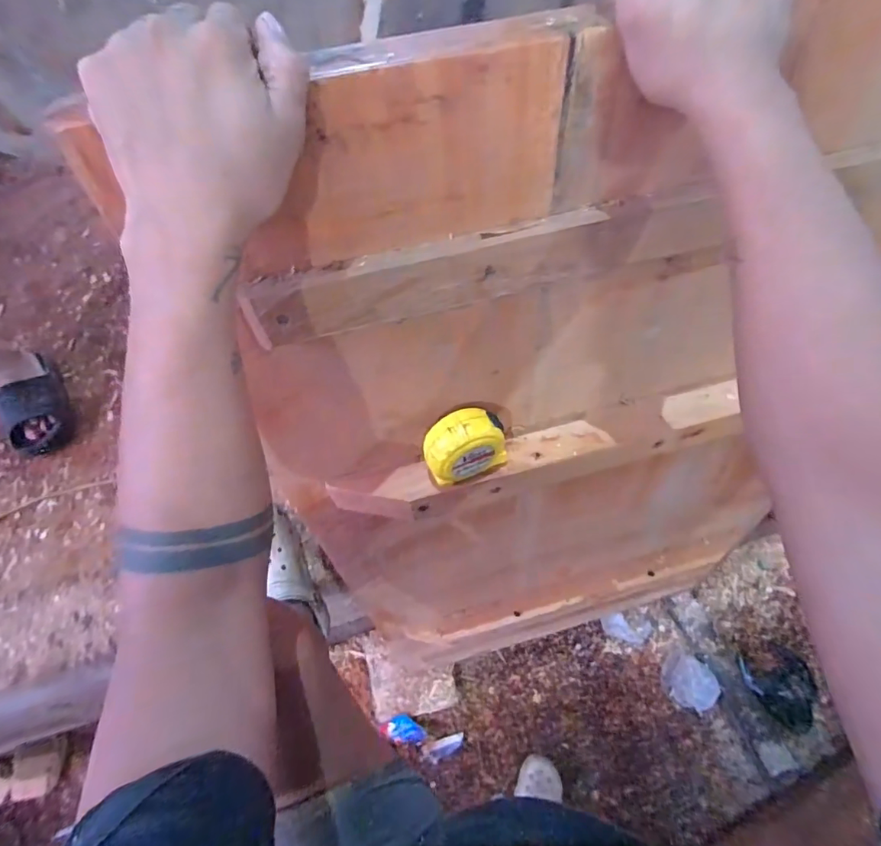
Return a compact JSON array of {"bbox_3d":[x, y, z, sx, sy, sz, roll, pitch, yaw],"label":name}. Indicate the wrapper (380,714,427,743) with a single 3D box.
[{"bbox_3d":[-0.092,0.756,1.177,0.114,0.061,0.059,3,60,6],"label":"wrapper"}]

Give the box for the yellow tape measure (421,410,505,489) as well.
[{"bbox_3d":[0.024,0.024,0.458,0.079,0.081,0.039,-20,60,-7],"label":"yellow tape measure"}]

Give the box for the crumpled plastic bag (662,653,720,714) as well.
[{"bbox_3d":[0.623,0.648,1.190,0.129,0.050,0.110,36,69,22],"label":"crumpled plastic bag"}]

